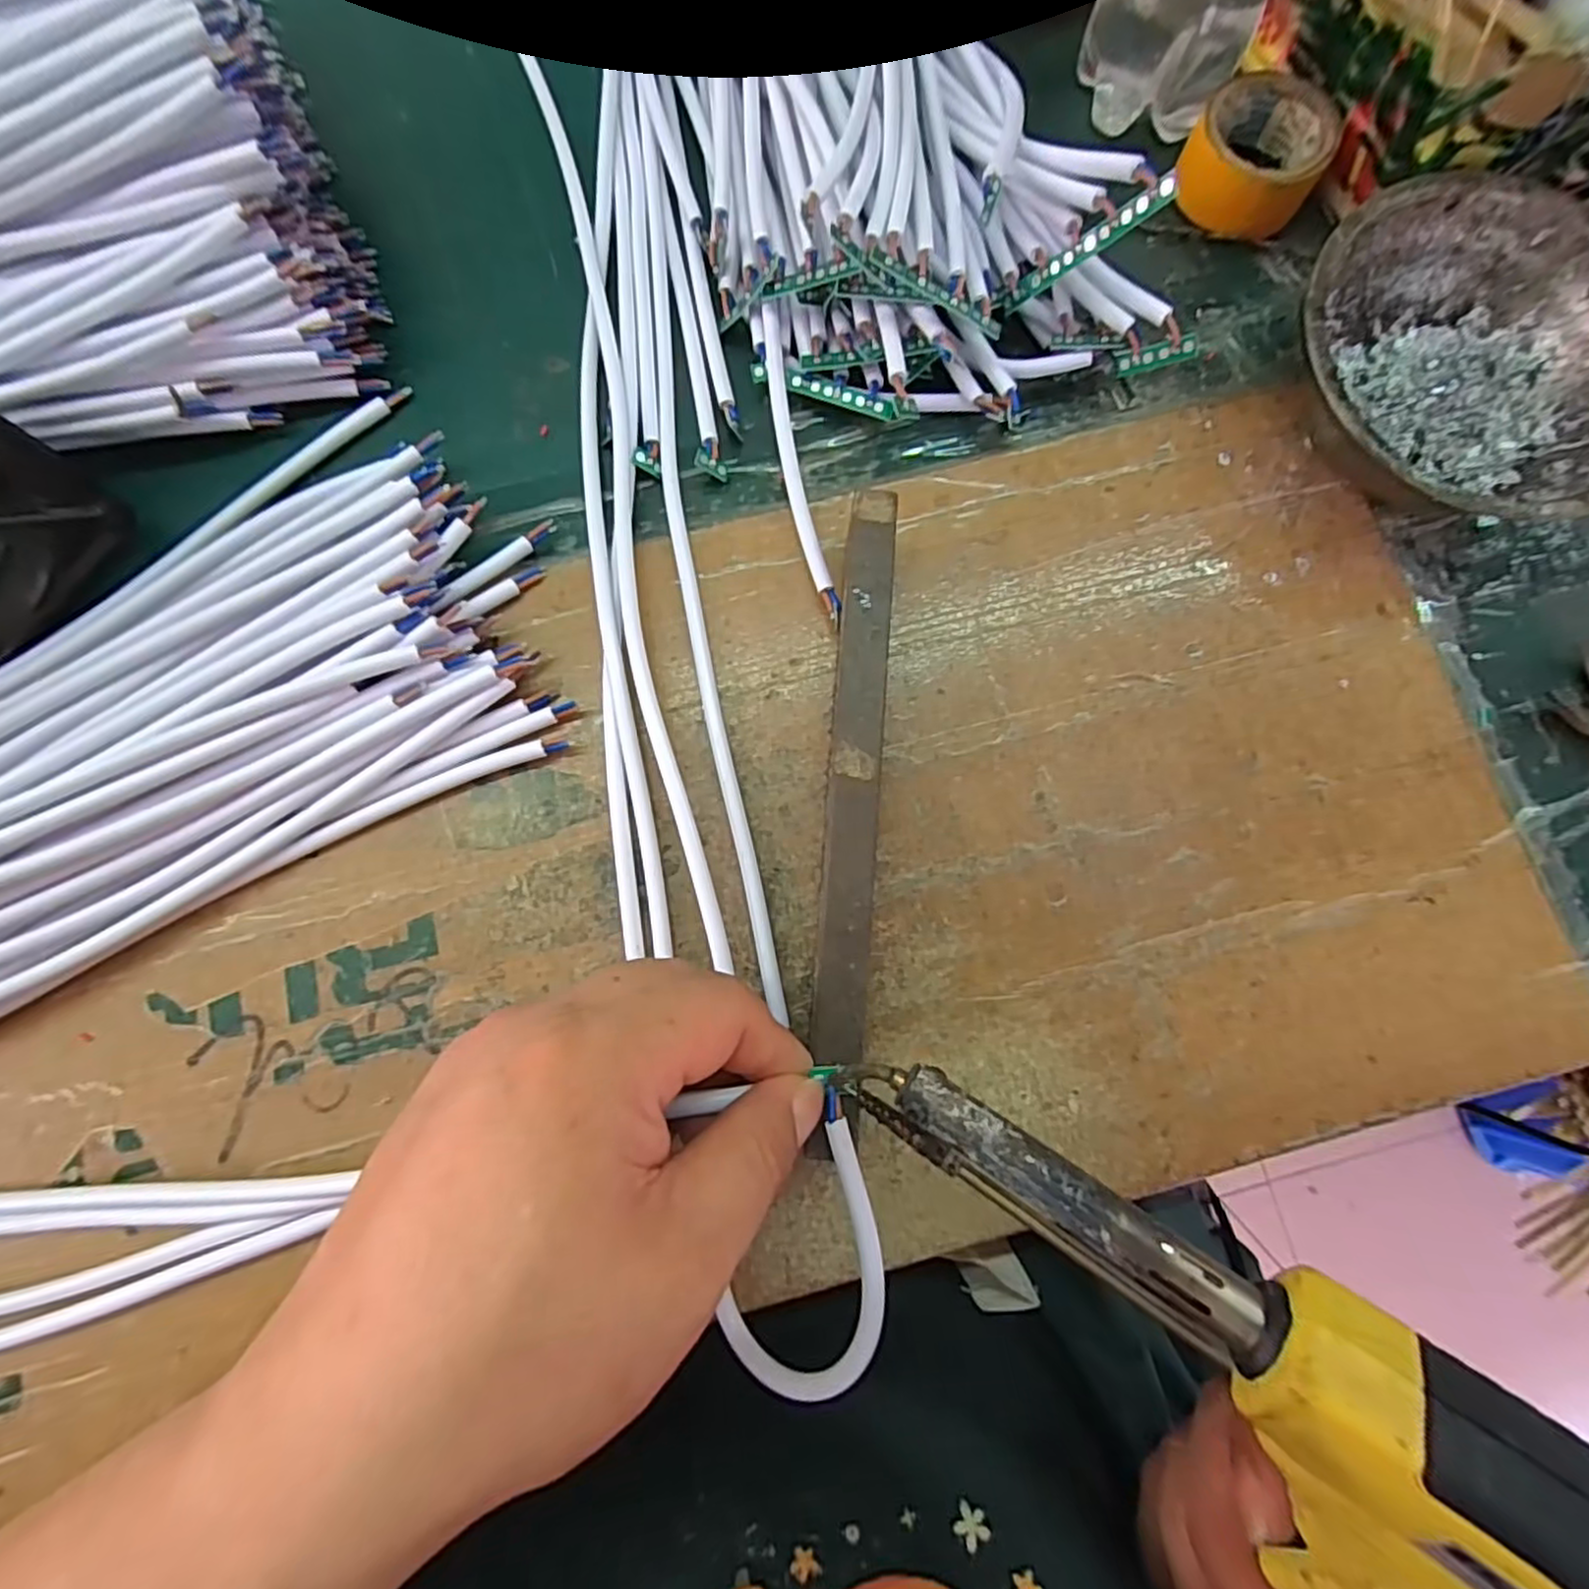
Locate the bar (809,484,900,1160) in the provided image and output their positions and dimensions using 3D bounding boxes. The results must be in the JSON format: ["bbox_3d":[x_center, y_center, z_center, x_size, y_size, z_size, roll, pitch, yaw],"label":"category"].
[{"bbox_3d":[0.018,0.000,0.216,0.016,0.007,0.199,5,79,-1],"label":"bar"}]

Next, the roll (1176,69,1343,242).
[{"bbox_3d":[0.184,-0.255,0.283,0.051,0.025,0.053,0,80,0],"label":"roll"}]

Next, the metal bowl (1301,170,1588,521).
[{"bbox_3d":[0.235,-0.149,0.253,0.123,0.041,0.121,0,80,0],"label":"metal bowl"}]

